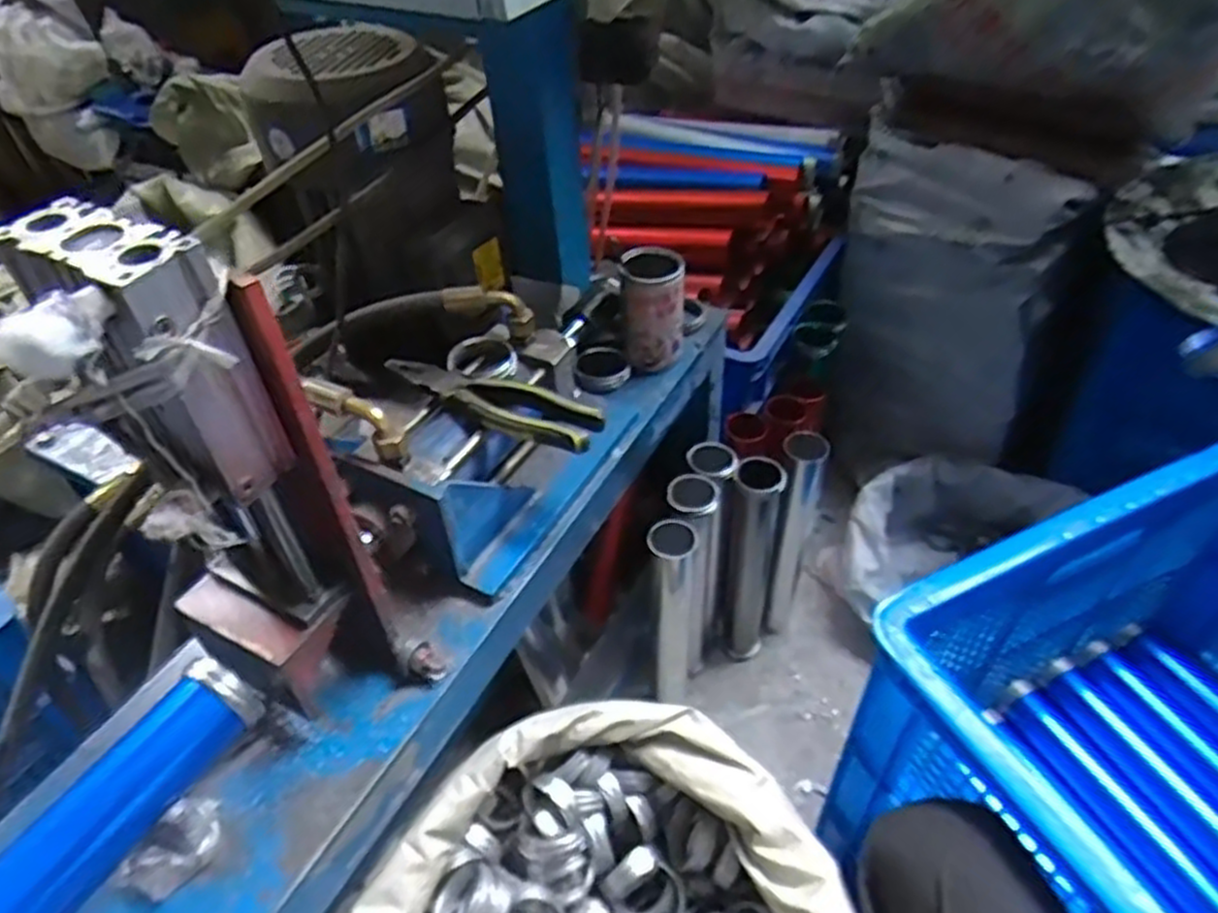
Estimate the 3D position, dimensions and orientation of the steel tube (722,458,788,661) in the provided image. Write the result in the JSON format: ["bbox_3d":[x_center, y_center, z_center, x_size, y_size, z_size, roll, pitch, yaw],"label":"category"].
[{"bbox_3d":[0.183,0.145,1.015,0.064,0.346,0.053,6,45,9],"label":"steel tube"}]

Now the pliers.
[{"bbox_3d":[-0.098,-0.047,0.634,0.190,0.020,0.045,18,48,20],"label":"pliers"}]

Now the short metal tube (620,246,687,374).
[{"bbox_3d":[0.045,-0.150,0.792,0.063,0.106,0.061,-1,45,2],"label":"short metal tube"}]

